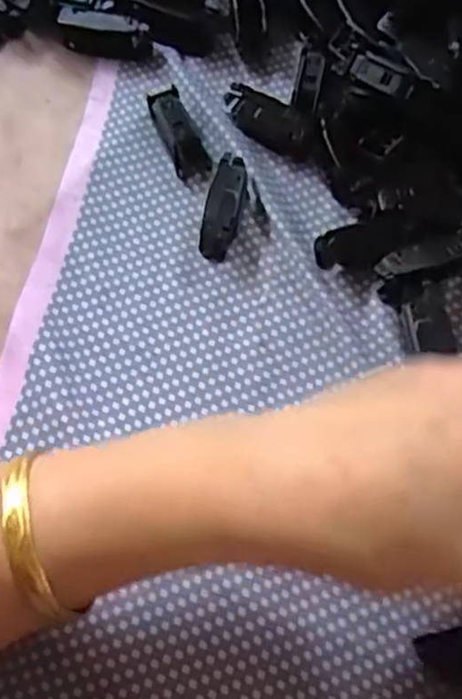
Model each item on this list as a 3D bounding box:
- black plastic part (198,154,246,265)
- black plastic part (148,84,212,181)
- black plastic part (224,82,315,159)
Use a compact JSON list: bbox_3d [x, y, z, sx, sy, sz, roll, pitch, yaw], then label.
[{"bbox_3d":[-0.003,-0.067,0.334,0.014,0.018,0.047,14,67,6],"label":"black plastic part"},{"bbox_3d":[-0.025,-0.106,0.352,0.018,0.015,0.045,-25,81,-11],"label":"black plastic part"},{"bbox_3d":[0.018,-0.111,0.354,0.048,0.016,0.018,34,70,14],"label":"black plastic part"}]

